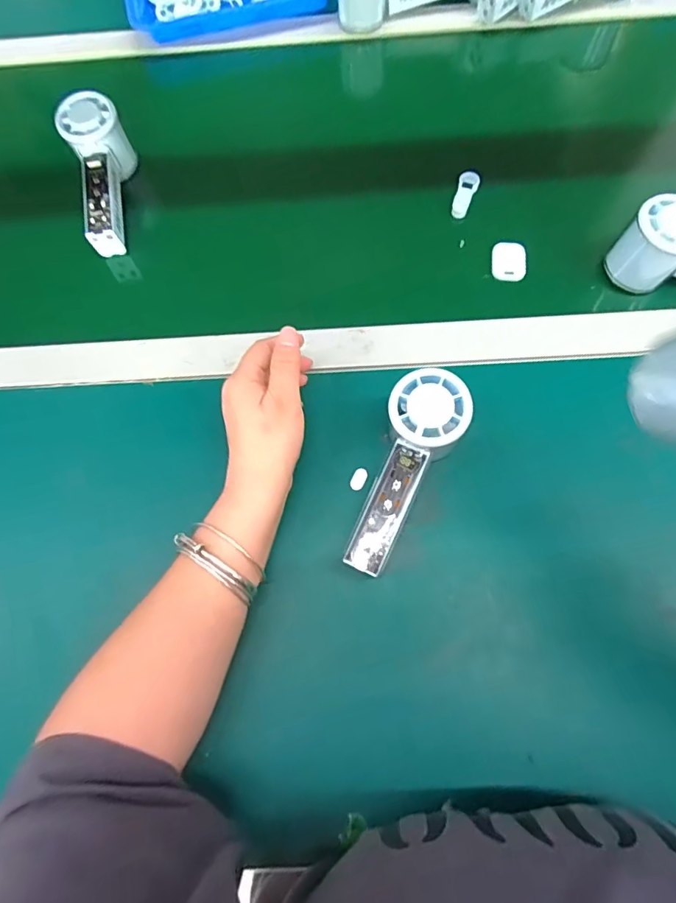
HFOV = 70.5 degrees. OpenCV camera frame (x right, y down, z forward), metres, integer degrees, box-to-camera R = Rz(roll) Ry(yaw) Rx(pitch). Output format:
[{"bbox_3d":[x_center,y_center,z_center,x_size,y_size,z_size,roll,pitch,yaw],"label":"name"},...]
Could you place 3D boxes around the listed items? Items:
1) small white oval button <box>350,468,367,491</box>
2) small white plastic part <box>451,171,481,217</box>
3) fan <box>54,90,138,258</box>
[{"bbox_3d":[0.017,0.021,0.380,0.010,0.004,0.018,23,72,10],"label":"small white oval button"},{"bbox_3d":[0.127,-0.253,0.473,0.020,0.013,0.049,13,70,7],"label":"small white plastic part"},{"bbox_3d":[-0.239,-0.269,0.483,0.051,0.071,0.157,-3,86,5],"label":"fan"}]

